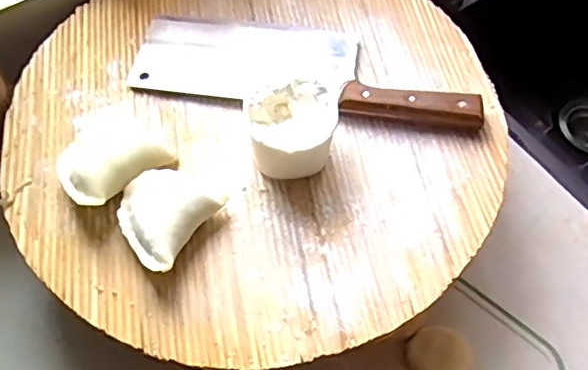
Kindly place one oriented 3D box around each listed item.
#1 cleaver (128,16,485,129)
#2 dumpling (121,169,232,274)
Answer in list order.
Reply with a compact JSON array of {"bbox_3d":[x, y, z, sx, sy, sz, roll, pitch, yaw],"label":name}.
[{"bbox_3d":[0.011,-0.110,0.517,0.304,0.024,0.093,10,60,3],"label":"cleaver"},{"bbox_3d":[-0.100,0.021,0.440,0.069,0.034,0.083,27,62,13],"label":"dumpling"}]

